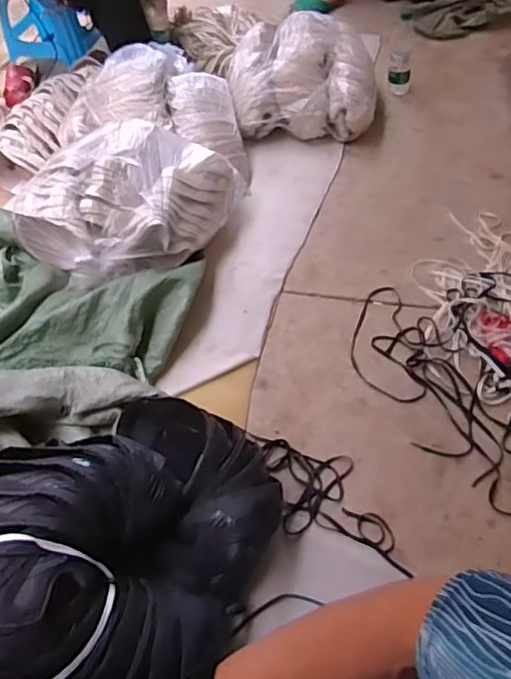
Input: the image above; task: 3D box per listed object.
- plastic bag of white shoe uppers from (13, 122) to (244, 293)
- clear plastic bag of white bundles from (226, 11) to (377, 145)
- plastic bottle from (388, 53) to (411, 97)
[{"bbox_3d":[-0.297,-0.322,1.340,0.406,0.160,0.406,19,55,15],"label":"plastic bag of white shoe uppers"},{"bbox_3d":[0.129,-0.729,1.618,0.393,0.168,0.372,2,53,3],"label":"clear plastic bag of white bundles"},{"bbox_3d":[0.416,-0.770,1.689,0.063,0.126,0.051,8,53,12],"label":"plastic bottle"}]

